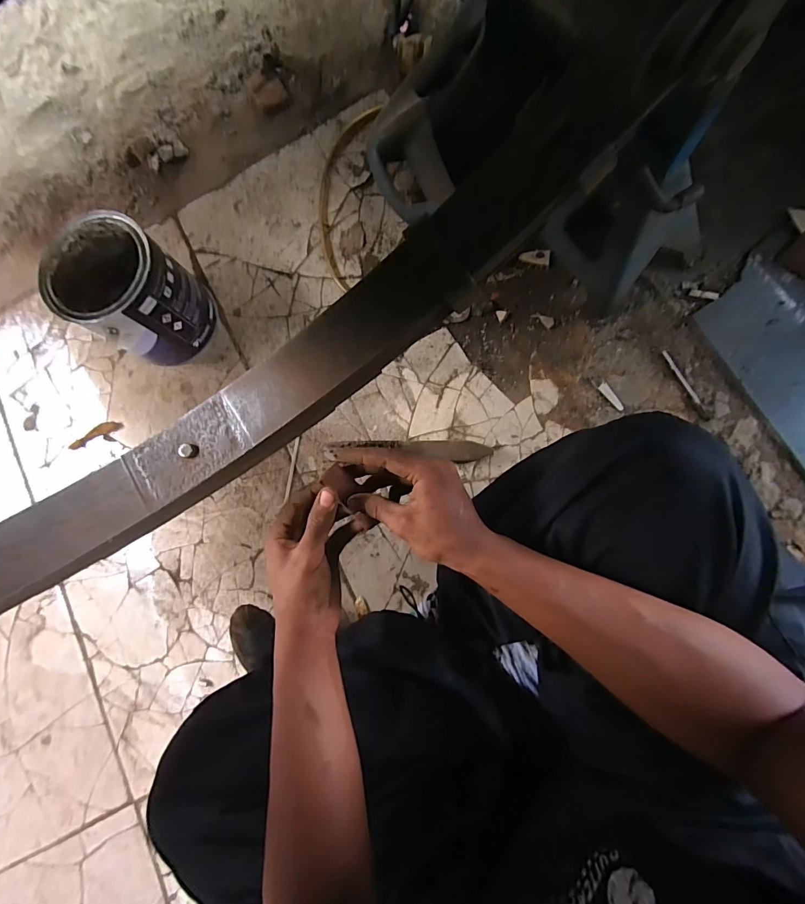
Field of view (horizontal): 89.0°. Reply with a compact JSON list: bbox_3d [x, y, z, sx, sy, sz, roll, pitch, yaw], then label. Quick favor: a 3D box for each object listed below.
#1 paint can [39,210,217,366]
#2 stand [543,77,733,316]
[{"bbox_3d":[-0.374,-0.222,0.587,0.142,0.157,0.138,-1,81,7],"label":"paint can"},{"bbox_3d":[0.293,-0.305,0.491,0.155,0.228,0.157,-33,79,1],"label":"stand"}]

